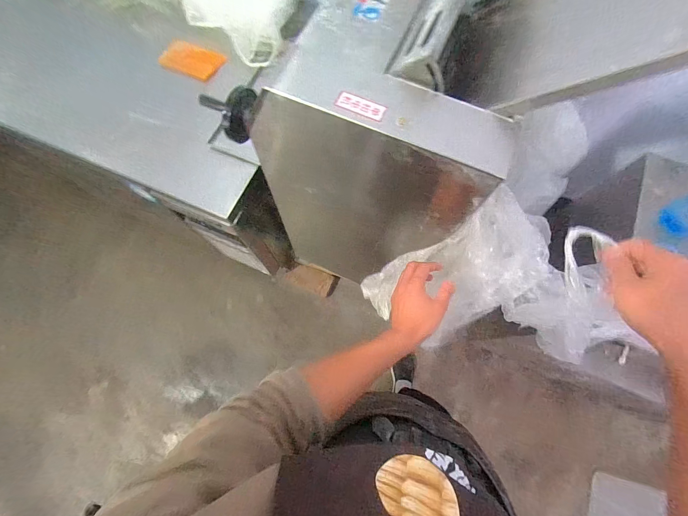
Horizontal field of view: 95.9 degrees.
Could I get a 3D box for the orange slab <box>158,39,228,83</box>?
[{"bbox_3d":[-0.462,-0.604,0.954,0.171,0.012,0.095,4,97,-26],"label":"orange slab"}]

